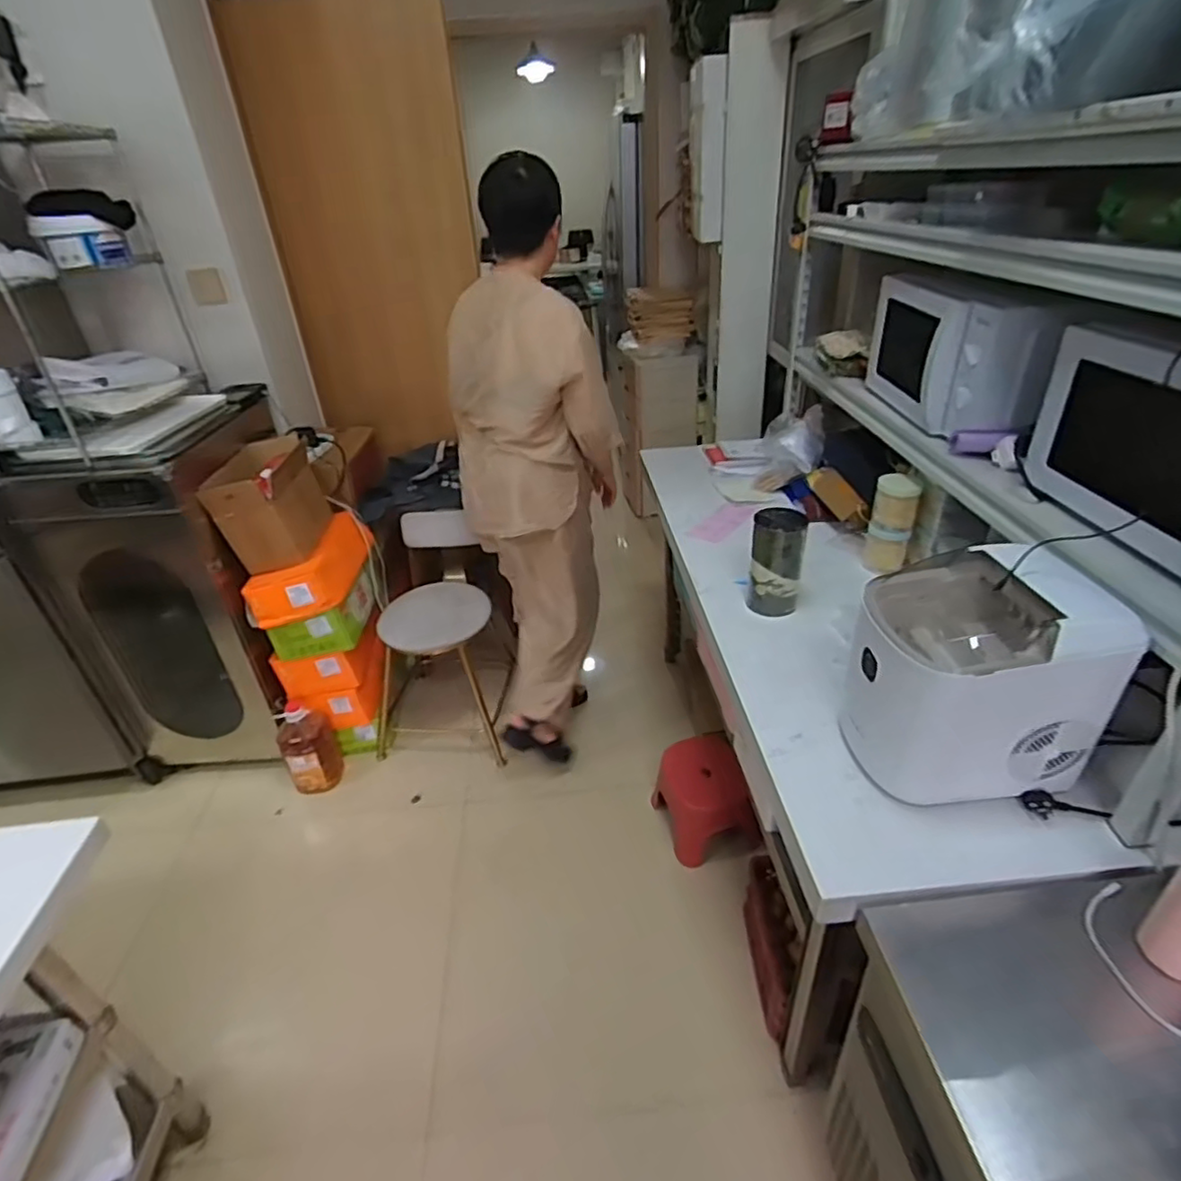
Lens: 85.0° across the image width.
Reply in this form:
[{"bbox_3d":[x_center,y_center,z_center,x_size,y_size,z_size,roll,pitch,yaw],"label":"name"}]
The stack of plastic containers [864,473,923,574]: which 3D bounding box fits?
[{"bbox_3d":[0.632,-0.134,1.357,0.091,0.225,0.080,15,27,31],"label":"stack of plastic containers"}]

